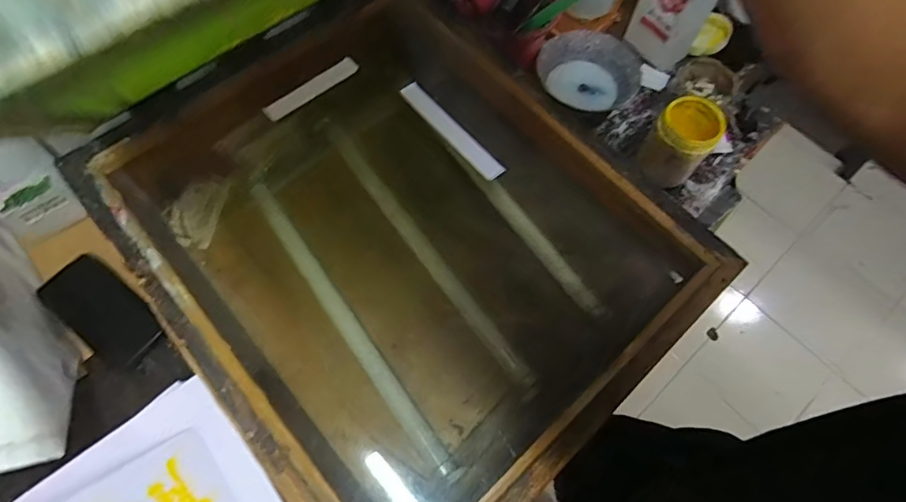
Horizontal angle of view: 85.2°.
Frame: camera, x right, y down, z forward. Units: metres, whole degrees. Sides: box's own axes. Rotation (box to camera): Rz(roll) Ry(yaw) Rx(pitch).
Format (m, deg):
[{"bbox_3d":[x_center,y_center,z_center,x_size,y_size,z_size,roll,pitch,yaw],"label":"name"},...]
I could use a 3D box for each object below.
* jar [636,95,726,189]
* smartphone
[{"bbox_3d":[0.316,-0.149,0.691,0.082,0.110,0.087,36,70,13],"label":"jar"},{"bbox_3d":[-0.452,0.072,0.635,0.158,0.009,0.079,36,68,7],"label":"smartphone"}]

